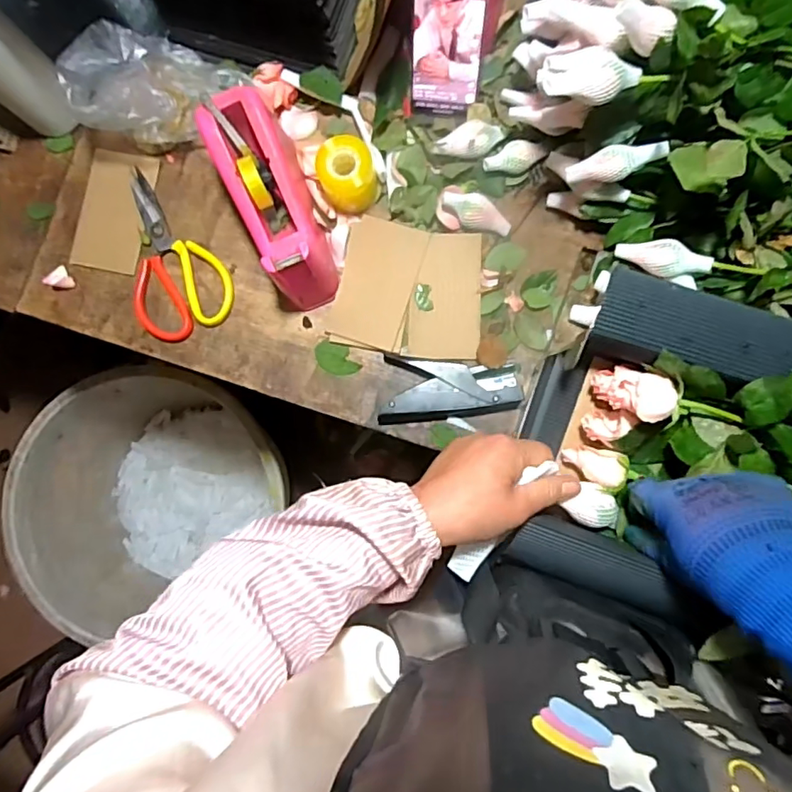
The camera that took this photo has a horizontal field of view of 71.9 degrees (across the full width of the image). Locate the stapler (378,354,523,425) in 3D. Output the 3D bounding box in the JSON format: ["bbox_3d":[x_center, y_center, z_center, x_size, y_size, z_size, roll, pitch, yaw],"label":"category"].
[{"bbox_3d":[0.057,-0.010,0.585,0.147,0.021,0.071,-3,86,4],"label":"stapler"}]

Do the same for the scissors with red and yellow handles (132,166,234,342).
[{"bbox_3d":[-0.271,-0.157,0.624,0.110,0.012,0.201,-35,84,1],"label":"scissors with red and yellow handles"}]

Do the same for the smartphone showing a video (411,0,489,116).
[{"bbox_3d":[0.054,-0.373,0.561,0.073,0.156,0.009,6,48,4],"label":"smartphone showing a video"}]

